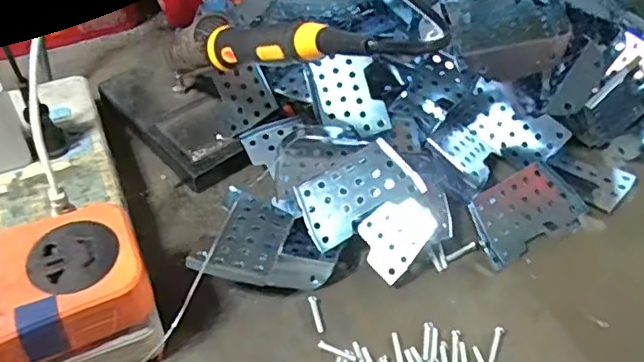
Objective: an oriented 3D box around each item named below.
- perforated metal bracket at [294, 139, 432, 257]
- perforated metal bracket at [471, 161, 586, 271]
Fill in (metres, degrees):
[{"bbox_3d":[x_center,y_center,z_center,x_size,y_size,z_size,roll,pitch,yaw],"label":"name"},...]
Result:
[{"bbox_3d":[0.020,0.007,0.357,0.070,0.008,0.044,-30,71,-4],"label":"perforated metal bracket"},{"bbox_3d":[0.132,0.019,0.379,0.078,0.007,0.047,-23,74,-17],"label":"perforated metal bracket"}]

